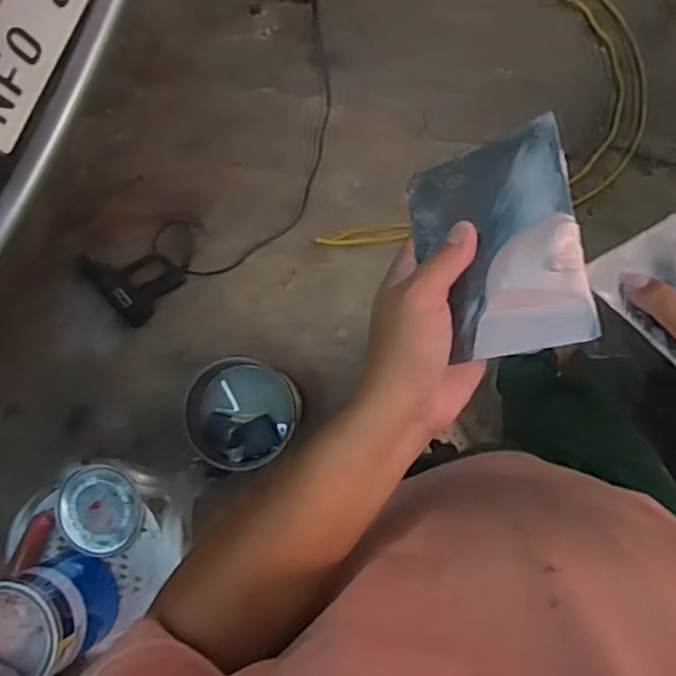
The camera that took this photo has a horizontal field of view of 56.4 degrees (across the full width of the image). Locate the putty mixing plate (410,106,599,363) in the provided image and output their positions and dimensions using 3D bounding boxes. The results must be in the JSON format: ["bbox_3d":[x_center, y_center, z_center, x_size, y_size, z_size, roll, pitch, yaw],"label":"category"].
[{"bbox_3d":[0.093,-0.056,0.375,0.095,0.011,0.135,-16,68,32],"label":"putty mixing plate"}]

